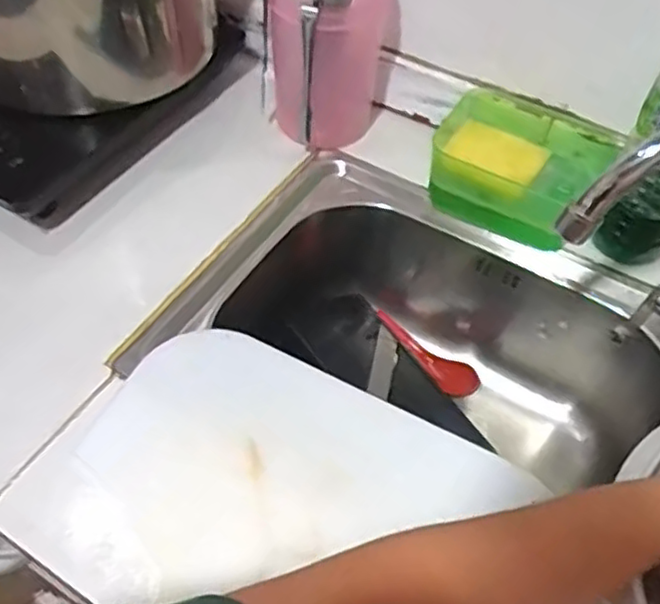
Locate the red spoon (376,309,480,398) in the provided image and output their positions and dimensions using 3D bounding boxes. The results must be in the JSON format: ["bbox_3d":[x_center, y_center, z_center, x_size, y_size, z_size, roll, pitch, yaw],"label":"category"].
[{"bbox_3d":[0.108,0.061,0.783,0.140,0.021,0.050,38,61,9],"label":"red spoon"}]

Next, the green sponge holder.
[{"bbox_3d":[0.190,-0.131,0.692,0.170,0.079,0.118,22,56,15],"label":"green sponge holder"}]

